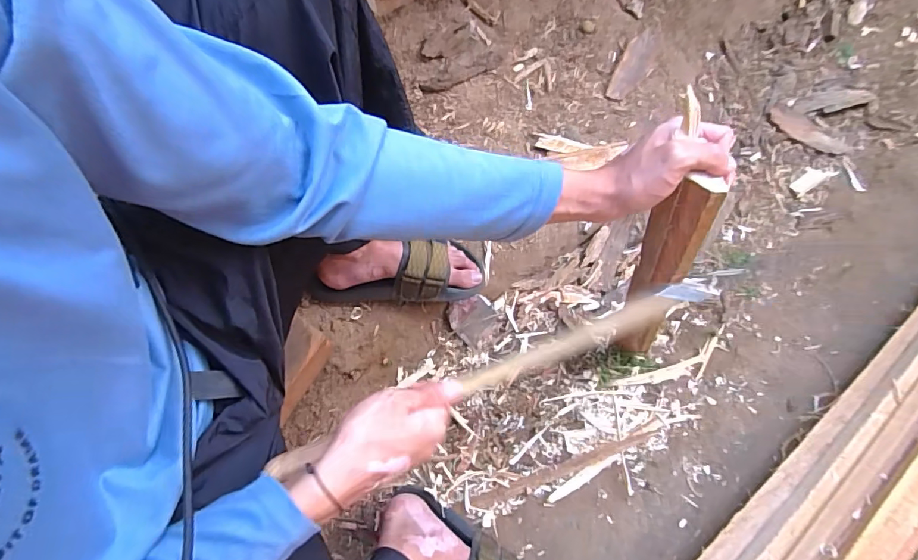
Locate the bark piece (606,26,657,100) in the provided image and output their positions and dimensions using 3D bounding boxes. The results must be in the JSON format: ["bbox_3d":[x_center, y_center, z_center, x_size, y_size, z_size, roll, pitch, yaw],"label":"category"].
[{"bbox_3d":[0.330,-0.404,0.869,0.054,0.006,0.194,32,72,-5],"label":"bark piece"}]

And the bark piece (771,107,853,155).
[{"bbox_3d":[0.688,-0.289,0.914,0.178,0.010,0.055,30,79,-4],"label":"bark piece"}]

